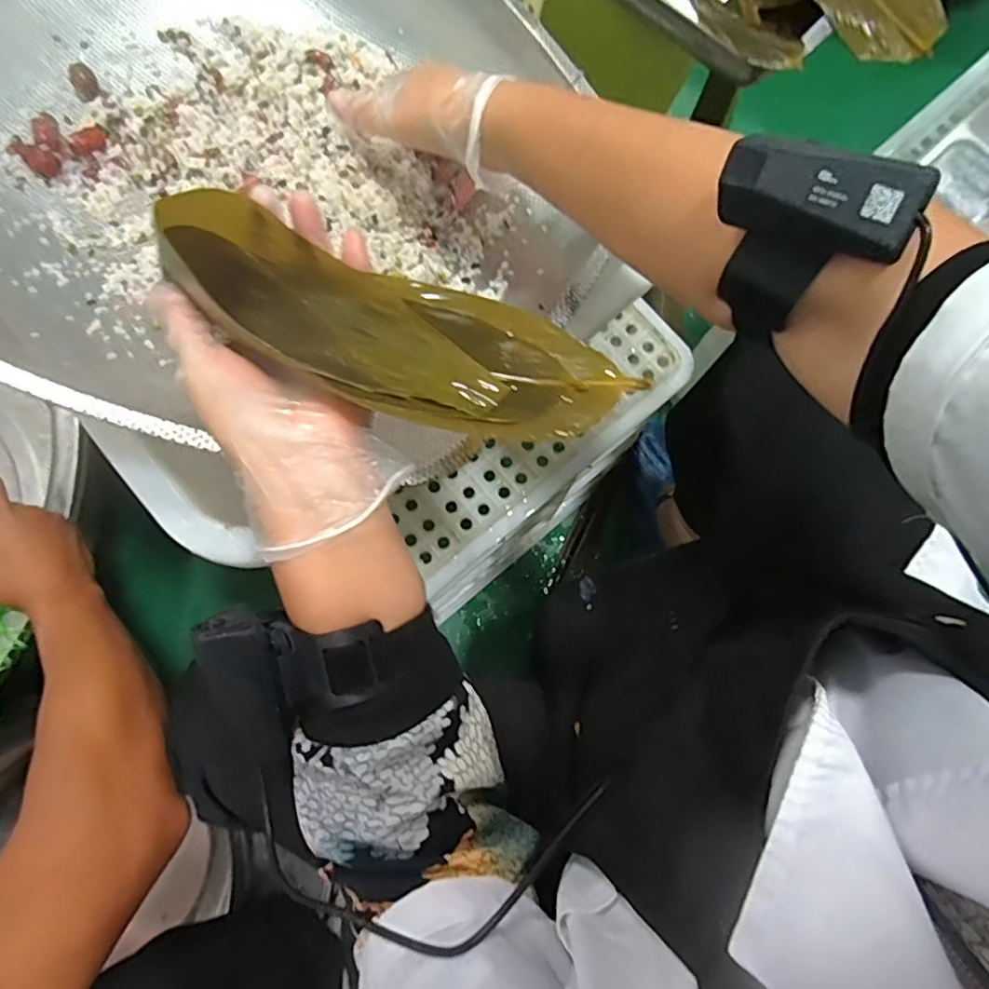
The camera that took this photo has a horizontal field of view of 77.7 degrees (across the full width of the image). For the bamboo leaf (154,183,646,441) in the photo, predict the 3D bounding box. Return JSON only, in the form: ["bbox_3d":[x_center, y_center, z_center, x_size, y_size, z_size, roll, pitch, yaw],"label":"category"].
[{"bbox_3d":[-0.052,-0.078,0.290,0.226,0.033,0.070,23,73,8],"label":"bamboo leaf"}]

